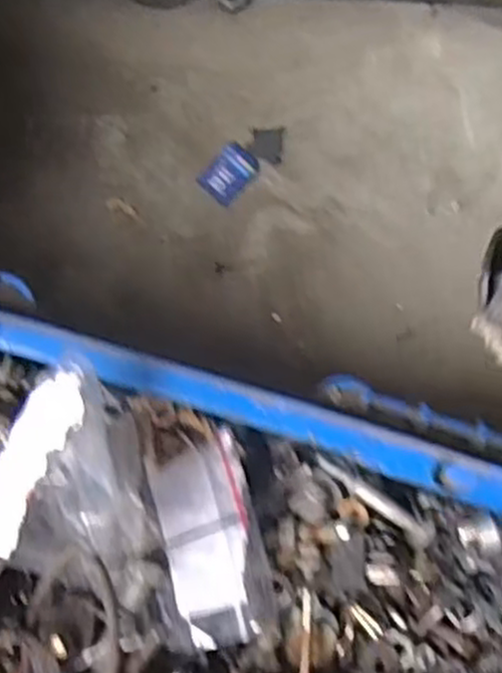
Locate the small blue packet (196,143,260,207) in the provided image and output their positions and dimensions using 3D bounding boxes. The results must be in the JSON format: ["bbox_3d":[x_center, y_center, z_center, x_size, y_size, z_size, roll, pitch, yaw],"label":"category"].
[{"bbox_3d":[-0.012,-0.094,0.452,0.024,0.004,0.034,40,84,1],"label":"small blue packet"}]

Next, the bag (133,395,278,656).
[{"bbox_3d":[-0.019,0.071,0.305,0.041,0.022,0.093,-14,66,-4],"label":"bag"}]

